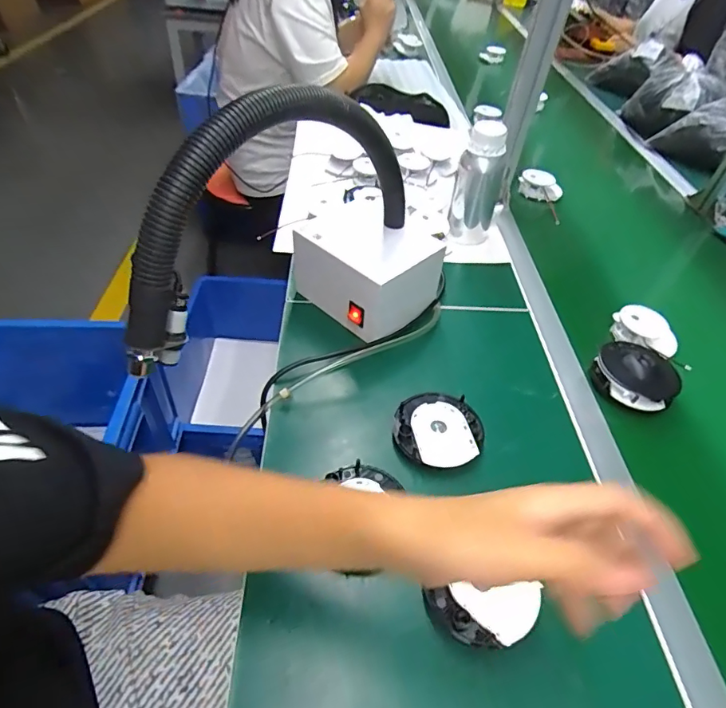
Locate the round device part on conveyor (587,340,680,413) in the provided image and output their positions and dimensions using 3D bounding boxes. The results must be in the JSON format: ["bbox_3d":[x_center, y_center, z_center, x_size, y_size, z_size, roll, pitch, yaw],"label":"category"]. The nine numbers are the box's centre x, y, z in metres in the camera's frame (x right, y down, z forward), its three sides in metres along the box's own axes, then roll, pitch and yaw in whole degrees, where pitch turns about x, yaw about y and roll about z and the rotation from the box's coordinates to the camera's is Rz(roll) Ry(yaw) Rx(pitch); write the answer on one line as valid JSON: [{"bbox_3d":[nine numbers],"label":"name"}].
[{"bbox_3d":[0.328,0.026,0.573,0.073,0.047,0.093,-2,47,-8],"label":"round device part on conveyor"}]

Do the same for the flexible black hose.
[{"bbox_3d":[-0.069,-0.145,0.437,0.034,0.176,0.366,33,51,23],"label":"flexible black hose"}]

